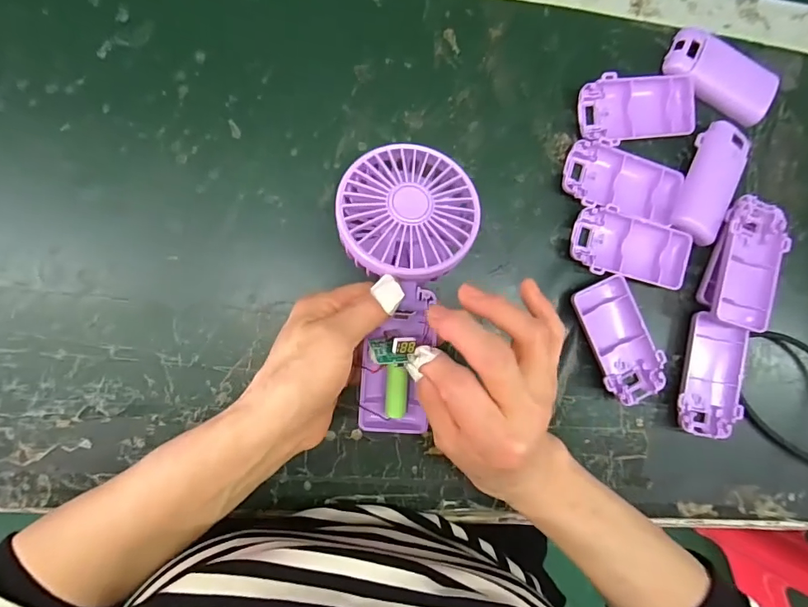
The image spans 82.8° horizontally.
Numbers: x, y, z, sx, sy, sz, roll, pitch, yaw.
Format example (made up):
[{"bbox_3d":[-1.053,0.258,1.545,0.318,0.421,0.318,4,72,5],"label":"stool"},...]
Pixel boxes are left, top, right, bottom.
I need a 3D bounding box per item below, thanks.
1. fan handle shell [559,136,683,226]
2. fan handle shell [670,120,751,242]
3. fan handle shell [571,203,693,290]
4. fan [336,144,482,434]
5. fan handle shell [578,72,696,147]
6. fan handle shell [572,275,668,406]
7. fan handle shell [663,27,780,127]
[{"bbox_3d":[0.167,-0.092,0.351,0.094,0.017,0.048,12,88,-7],"label":"fan handle shell"},{"bbox_3d":[0.239,-0.094,0.362,0.042,0.021,0.093,21,87,-7],"label":"fan handle shell"},{"bbox_3d":[0.174,-0.043,0.353,0.094,0.015,0.049,12,88,-7],"label":"fan handle shell"},{"bbox_3d":[0.003,-0.008,0.273,0.090,0.044,0.176,5,94,-7],"label":"fan"},{"bbox_3d":[0.180,-0.150,0.355,0.096,0.016,0.049,-10,91,-7],"label":"fan handle shell"},{"bbox_3d":[0.164,0.028,0.351,0.048,0.017,0.091,-22,92,-7],"label":"fan handle shell"},{"bbox_3d":[0.255,-0.182,0.367,0.094,0.015,0.042,26,86,-6],"label":"fan handle shell"}]

